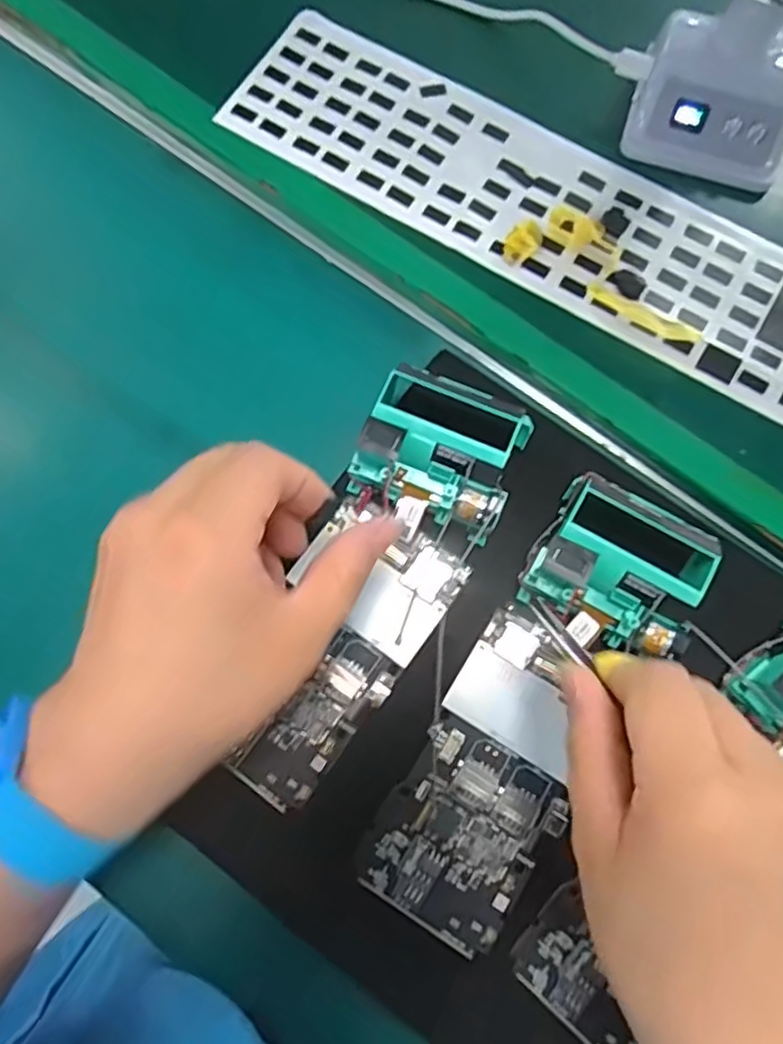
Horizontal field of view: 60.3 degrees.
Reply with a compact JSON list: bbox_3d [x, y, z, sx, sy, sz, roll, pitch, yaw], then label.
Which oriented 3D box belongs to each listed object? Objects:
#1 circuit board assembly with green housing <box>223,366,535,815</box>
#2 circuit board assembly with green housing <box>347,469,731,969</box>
[{"bbox_3d":[-0.007,0.028,0.293,0.067,0.032,0.194,25,85,6],"label":"circuit board assembly with green housing"},{"bbox_3d":[0.061,0.077,0.284,0.065,0.027,0.193,31,90,7],"label":"circuit board assembly with green housing"}]

